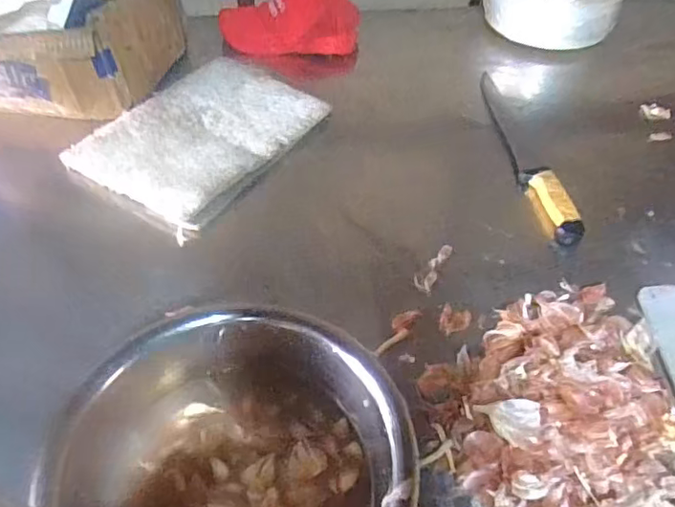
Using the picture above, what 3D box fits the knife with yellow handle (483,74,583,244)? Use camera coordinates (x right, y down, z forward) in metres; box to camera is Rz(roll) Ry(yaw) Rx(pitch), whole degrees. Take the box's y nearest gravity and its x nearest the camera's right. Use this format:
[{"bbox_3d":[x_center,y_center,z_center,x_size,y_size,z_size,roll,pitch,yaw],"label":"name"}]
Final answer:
[{"bbox_3d":[0.283,-0.164,0.896,0.050,0.031,0.399,-5,49,-6],"label":"knife with yellow handle"}]

